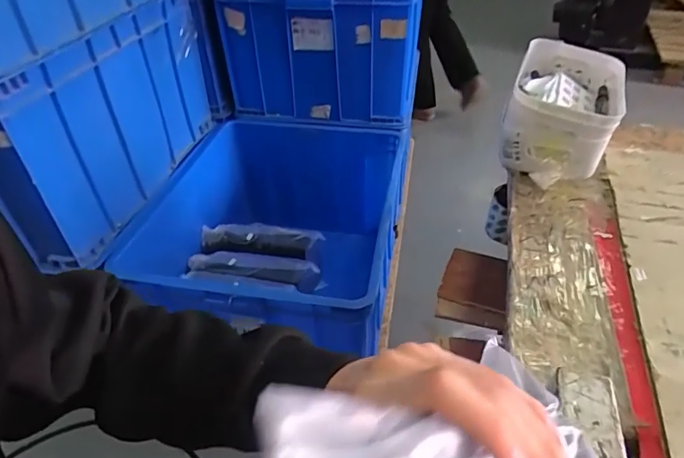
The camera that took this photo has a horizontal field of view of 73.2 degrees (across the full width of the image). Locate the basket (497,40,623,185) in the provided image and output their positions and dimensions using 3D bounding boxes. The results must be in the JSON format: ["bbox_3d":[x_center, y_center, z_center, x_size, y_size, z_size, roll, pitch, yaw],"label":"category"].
[{"bbox_3d":[0.331,-0.176,0.695,0.138,0.137,0.237,14,42,22],"label":"basket"}]

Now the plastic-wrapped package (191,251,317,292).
[{"bbox_3d":[-0.201,0.086,1.070,0.302,0.030,0.083,6,41,10],"label":"plastic-wrapped package"}]

